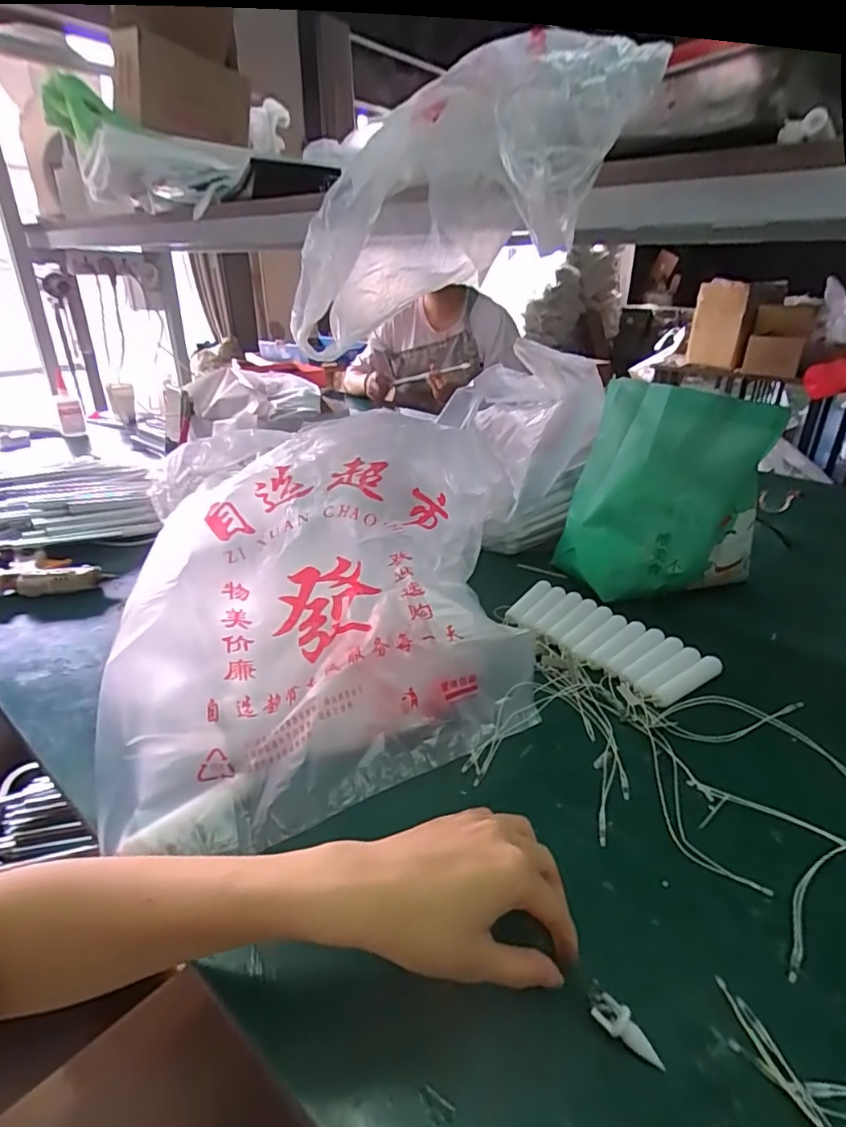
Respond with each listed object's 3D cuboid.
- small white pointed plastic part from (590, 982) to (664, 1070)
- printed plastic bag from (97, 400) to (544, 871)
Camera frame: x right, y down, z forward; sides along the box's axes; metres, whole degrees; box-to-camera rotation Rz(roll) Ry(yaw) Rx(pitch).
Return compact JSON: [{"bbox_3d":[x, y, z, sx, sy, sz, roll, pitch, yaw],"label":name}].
[{"bbox_3d":[0.100,0.231,0.284,0.040,0.008,0.012,38,43,27],"label":"small white pointed plastic part"},{"bbox_3d":[-0.085,0.023,0.487,0.336,0.209,0.294,-8,29,-16],"label":"printed plastic bag"}]

